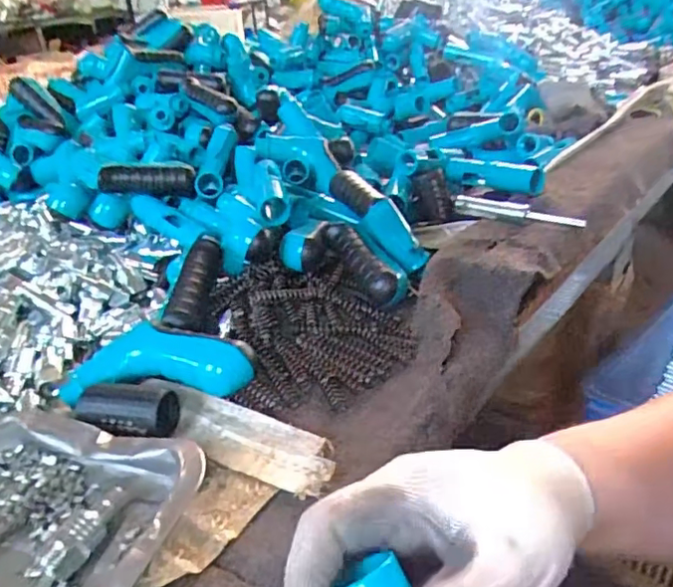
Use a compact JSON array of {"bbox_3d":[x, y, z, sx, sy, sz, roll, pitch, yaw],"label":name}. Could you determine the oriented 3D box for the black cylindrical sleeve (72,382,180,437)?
[{"bbox_3d":[-0.139,0.080,0.389,0.067,0.029,0.029,-2,30,4],"label":"black cylindrical sleeve"}]

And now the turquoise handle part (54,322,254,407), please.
[{"bbox_3d":[-0.129,0.048,0.432,0.142,0.039,0.062,-2,30,4],"label":"turquoise handle part"}]

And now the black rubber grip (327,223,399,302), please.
[{"bbox_3d":[0.020,-0.031,0.532,0.025,0.024,0.099,-18,46,-21],"label":"black rubber grip"}]

